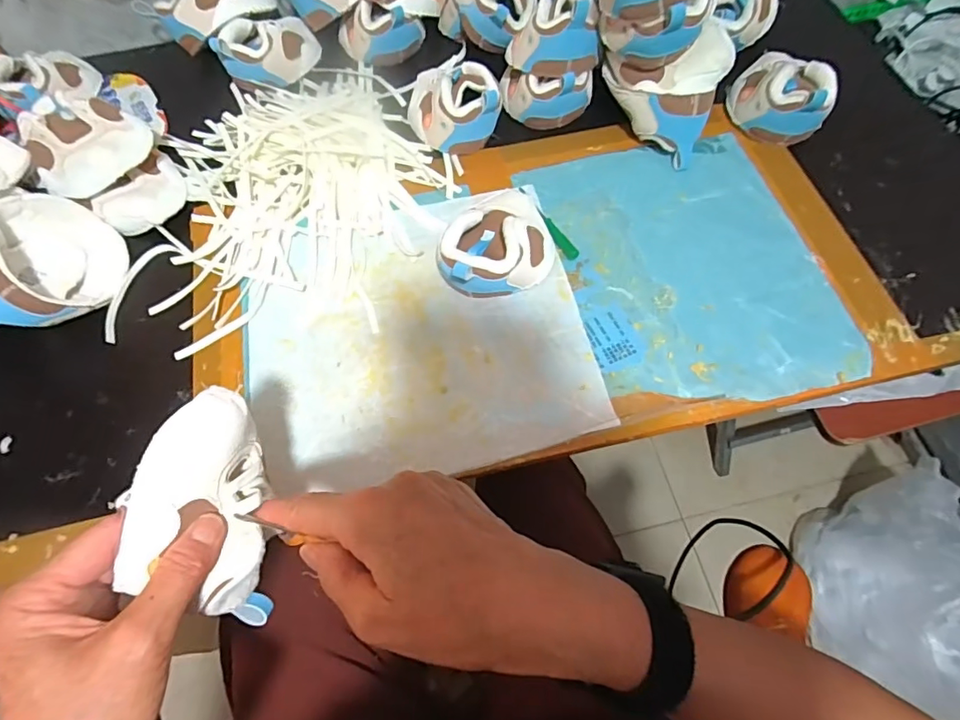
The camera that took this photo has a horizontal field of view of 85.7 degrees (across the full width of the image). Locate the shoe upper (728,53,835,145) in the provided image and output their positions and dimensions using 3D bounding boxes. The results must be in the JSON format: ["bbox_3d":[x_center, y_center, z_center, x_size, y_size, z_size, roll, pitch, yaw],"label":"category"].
[{"bbox_3d":[0.300,-0.268,0.511,0.094,0.056,0.108,26,68,14],"label":"shoe upper"}]

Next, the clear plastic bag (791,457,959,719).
[{"bbox_3d":[0.738,0.402,0.860,0.258,0.200,0.356,-29,67,-12],"label":"clear plastic bag"}]

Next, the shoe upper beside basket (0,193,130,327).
[{"bbox_3d":[-0.367,-0.077,0.423,0.088,0.086,0.128,35,70,18],"label":"shoe upper beside basket"}]

